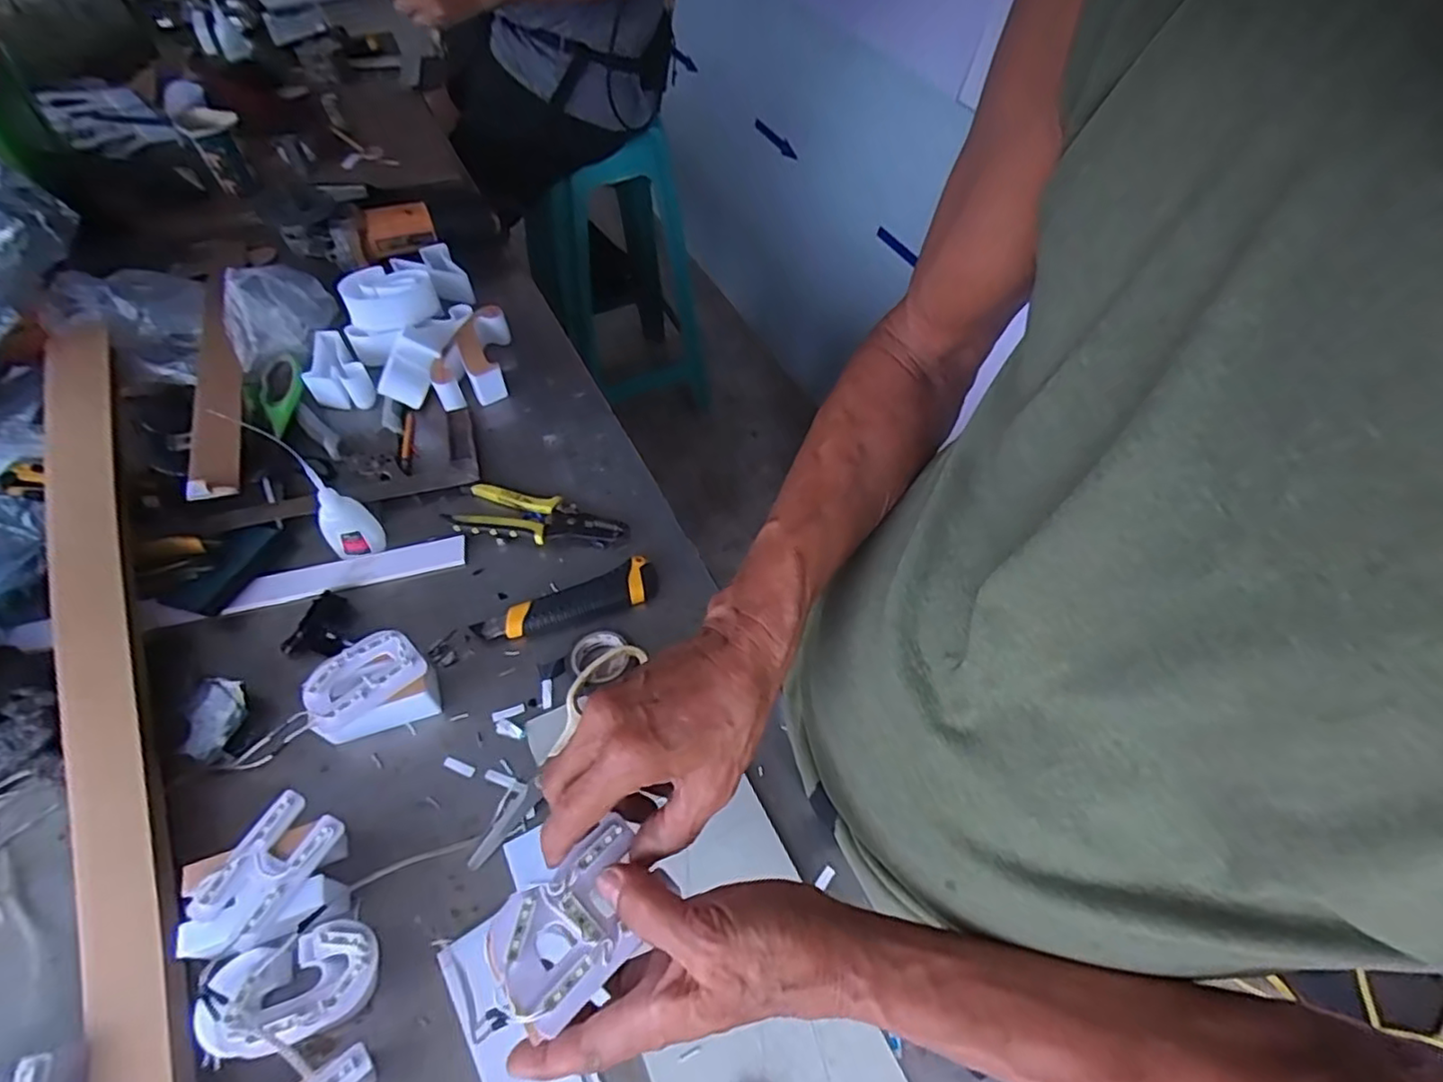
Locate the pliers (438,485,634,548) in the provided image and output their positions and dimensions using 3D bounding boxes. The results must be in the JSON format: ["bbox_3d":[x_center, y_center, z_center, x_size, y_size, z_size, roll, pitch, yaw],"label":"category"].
[{"bbox_3d":[-0.174,-0.023,0.627,0.165,0.015,0.055,8,55,4],"label":"pliers"}]

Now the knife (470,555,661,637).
[{"bbox_3d":[-0.134,0.054,0.573,0.159,0.016,0.037,-20,58,-15],"label":"knife"}]

